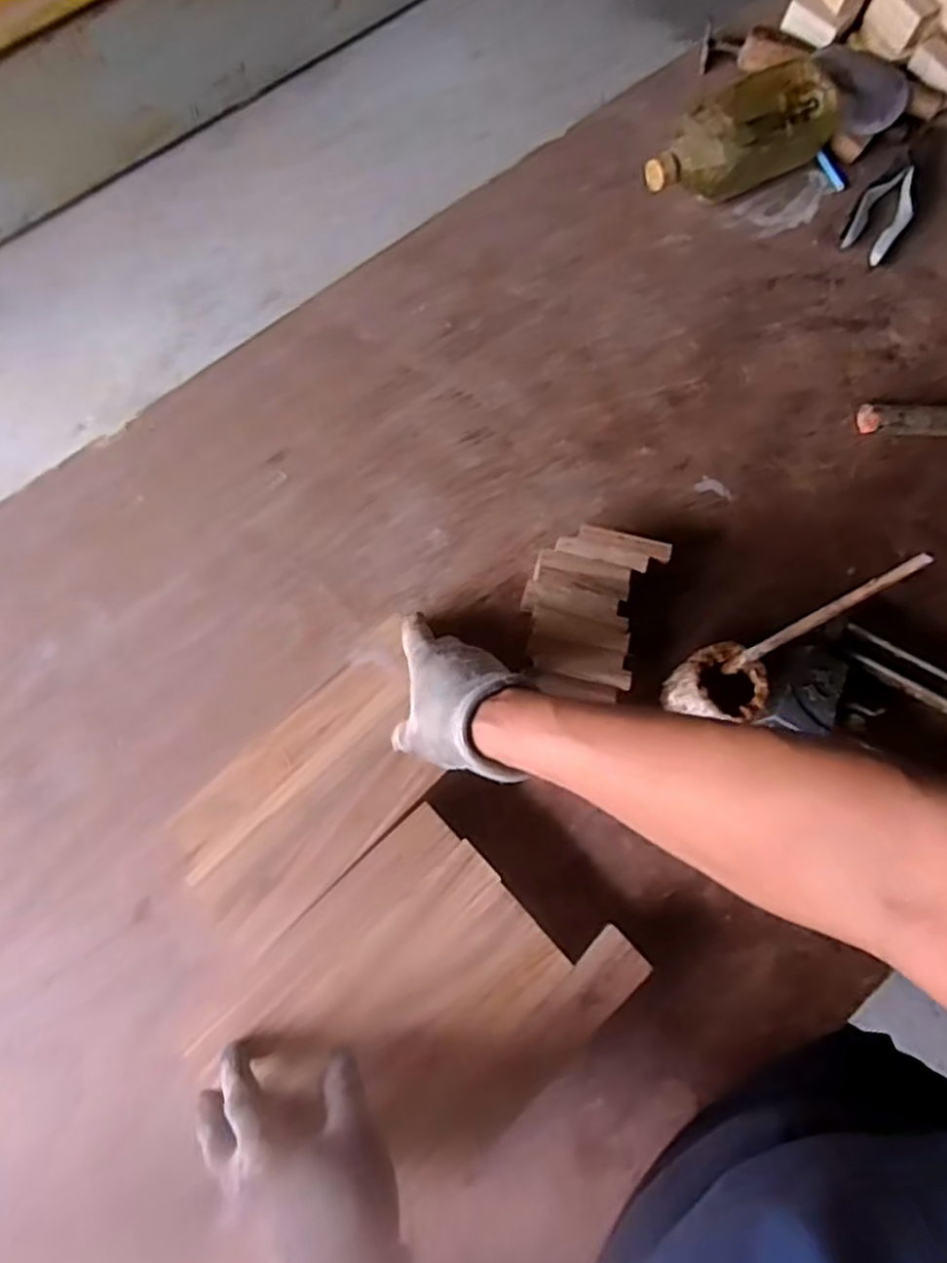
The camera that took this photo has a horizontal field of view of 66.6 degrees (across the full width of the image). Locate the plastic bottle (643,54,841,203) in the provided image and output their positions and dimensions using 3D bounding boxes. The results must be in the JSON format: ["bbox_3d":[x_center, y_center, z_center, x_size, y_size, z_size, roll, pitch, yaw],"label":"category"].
[{"bbox_3d":[0.280,-0.525,0.763,0.216,0.069,0.100,-32,80,-9],"label":"plastic bottle"}]

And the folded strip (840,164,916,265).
[{"bbox_3d":[0.445,-0.455,0.780,0.055,0.020,0.120,29,76,5],"label":"folded strip"}]

